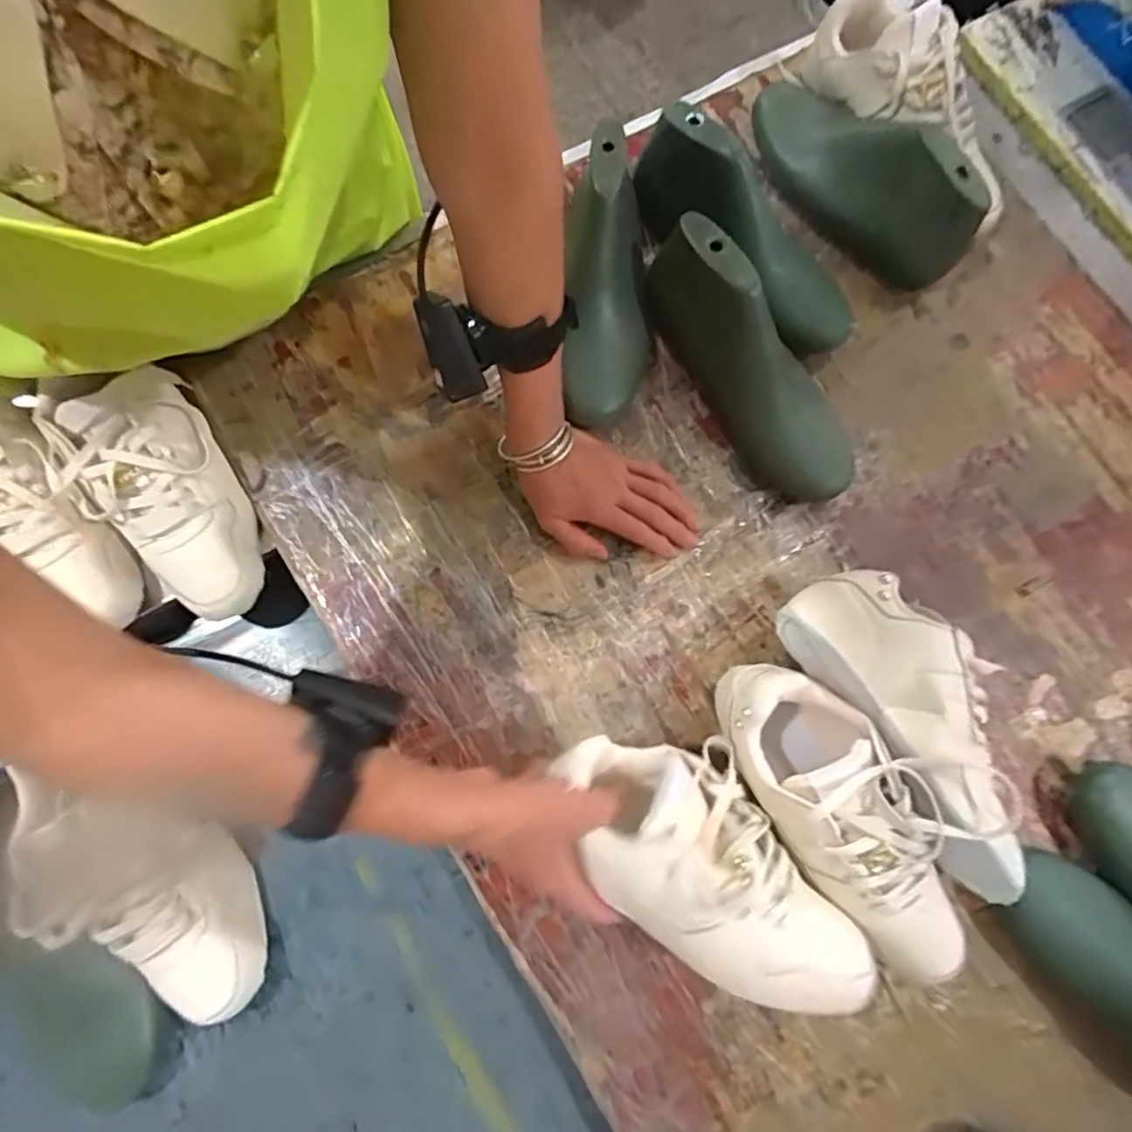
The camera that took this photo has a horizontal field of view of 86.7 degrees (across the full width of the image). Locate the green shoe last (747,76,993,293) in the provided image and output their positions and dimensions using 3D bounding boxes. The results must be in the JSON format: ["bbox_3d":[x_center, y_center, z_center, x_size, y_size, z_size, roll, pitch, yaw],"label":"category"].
[{"bbox_3d":[0.274,-0.372,0.563,0.075,0.098,0.250,-43,82,-9],"label":"green shoe last"}]

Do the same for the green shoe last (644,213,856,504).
[{"bbox_3d":[0.160,-0.174,0.513,0.072,0.104,0.250,-31,81,-7],"label":"green shoe last"}]

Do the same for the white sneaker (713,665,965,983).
[{"bbox_3d":[0.206,0.187,0.443,0.095,0.095,0.254,-33,81,-7],"label":"white sneaker"}]

